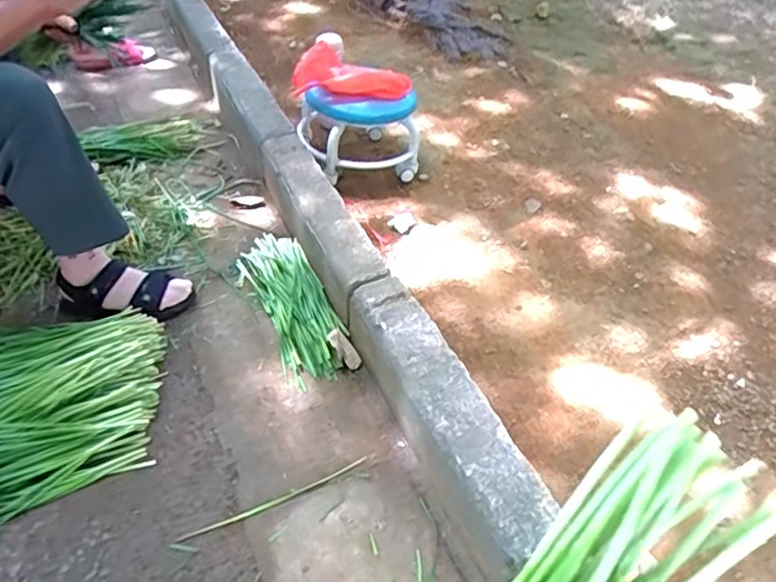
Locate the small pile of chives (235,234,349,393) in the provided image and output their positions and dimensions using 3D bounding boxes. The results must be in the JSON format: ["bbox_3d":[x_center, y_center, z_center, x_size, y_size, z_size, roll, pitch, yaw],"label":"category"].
[{"bbox_3d":[-0.178,0.018,1.122,0.136,0.039,0.360,-15,48,-18],"label":"small pile of chives"}]

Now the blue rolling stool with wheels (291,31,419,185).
[{"bbox_3d":[-0.065,-0.394,1.369,0.268,0.258,0.255,0,45,-4],"label":"blue rolling stool with wheels"}]

